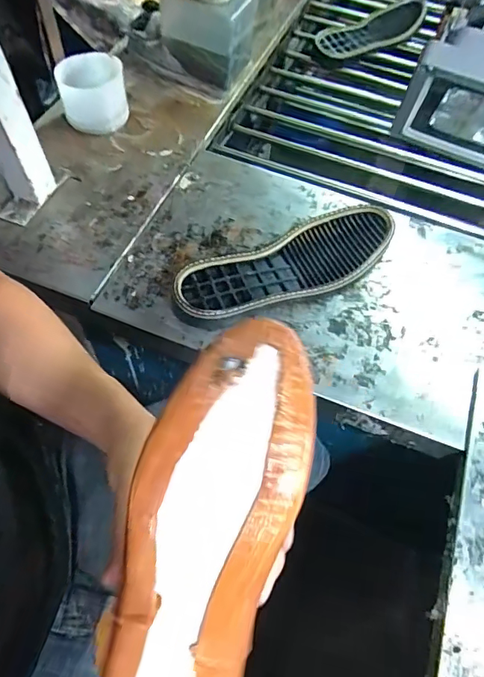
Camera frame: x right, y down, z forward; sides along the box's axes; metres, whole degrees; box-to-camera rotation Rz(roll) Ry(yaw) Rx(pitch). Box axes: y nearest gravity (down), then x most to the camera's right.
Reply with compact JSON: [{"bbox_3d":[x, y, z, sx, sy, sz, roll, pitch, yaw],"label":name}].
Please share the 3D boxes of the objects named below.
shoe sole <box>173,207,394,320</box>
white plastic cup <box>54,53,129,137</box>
[{"bbox_3d":[0.058,-0.082,0.527,0.272,0.031,0.095,-26,65,-18],"label":"shoe sole"},{"bbox_3d":[-0.207,-0.340,0.634,0.089,0.064,0.094,2,60,-3],"label":"white plastic cup"}]

